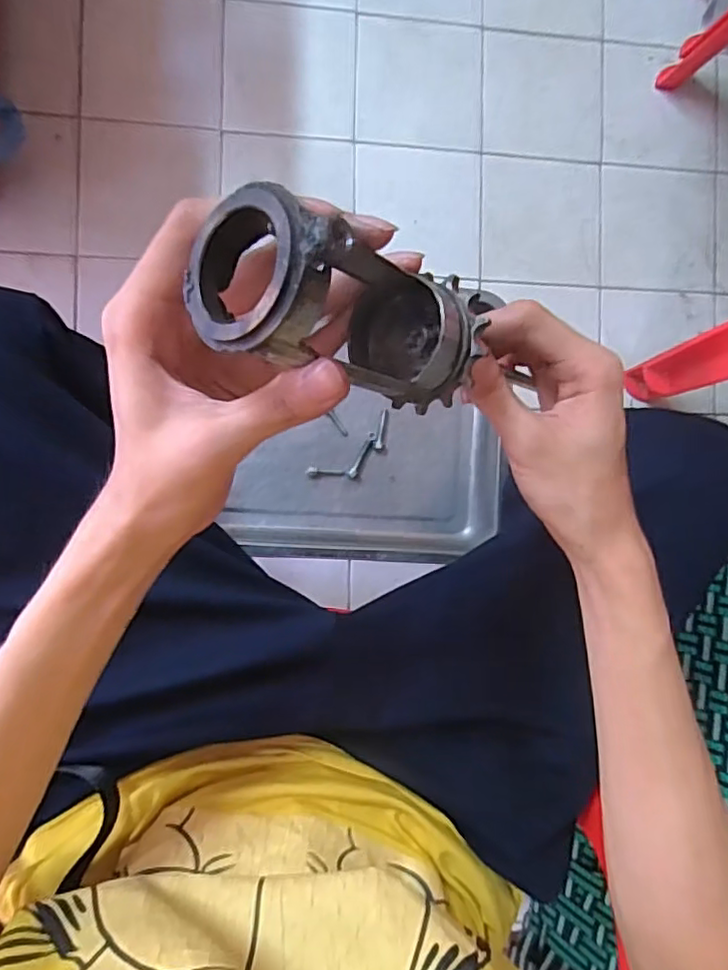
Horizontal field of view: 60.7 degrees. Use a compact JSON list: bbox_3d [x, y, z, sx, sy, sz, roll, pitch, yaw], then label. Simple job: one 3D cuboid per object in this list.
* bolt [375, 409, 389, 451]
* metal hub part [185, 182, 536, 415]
[{"bbox_3d":[0.021,-0.062,0.694,0.011,0.008,0.045,13,88,-7],"label":"bolt"},{"bbox_3d":[-0.004,-0.060,0.221,0.053,0.116,0.052,1,89,32],"label":"metal hub part"}]

